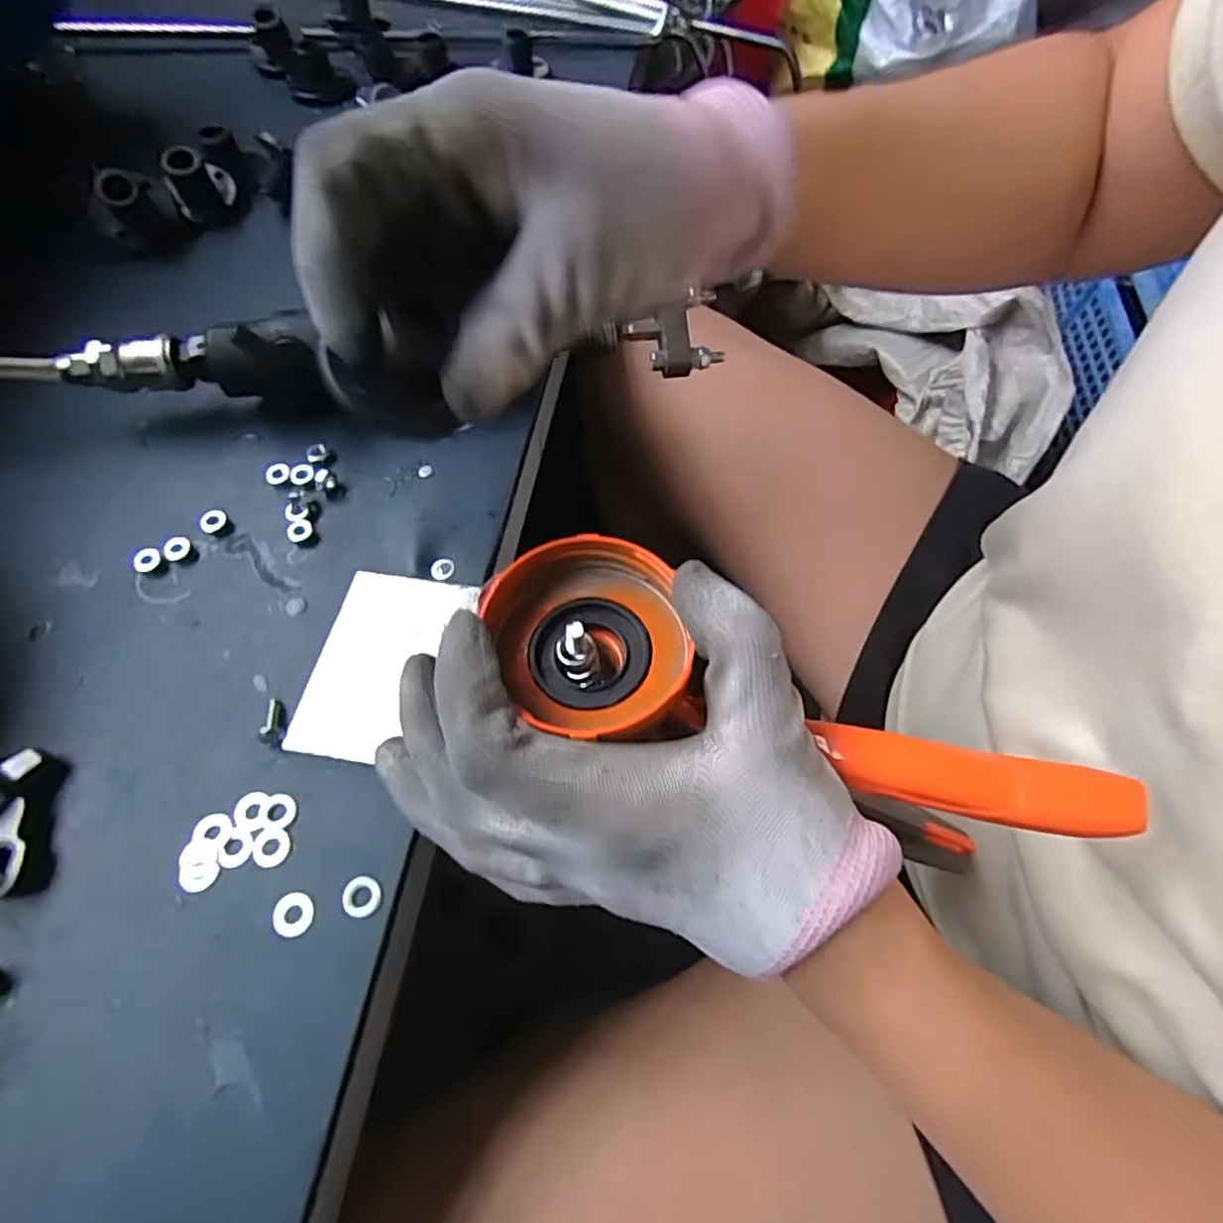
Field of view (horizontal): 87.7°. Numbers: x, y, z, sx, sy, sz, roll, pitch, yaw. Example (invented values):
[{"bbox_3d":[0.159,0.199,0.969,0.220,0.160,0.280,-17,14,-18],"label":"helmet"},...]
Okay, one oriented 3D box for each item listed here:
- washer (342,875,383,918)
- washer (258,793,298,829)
[{"bbox_3d":[-0.081,0.091,0.204,0.012,0.004,0.012,1,62,-1],"label":"washer"},{"bbox_3d":[-0.114,0.068,0.217,0.012,0.004,0.011,1,62,-1],"label":"washer"}]

